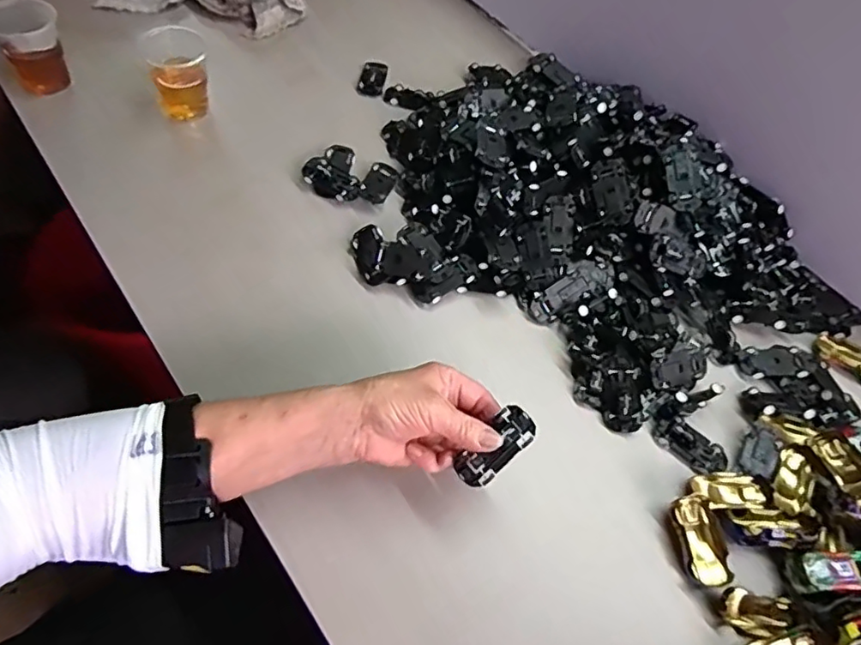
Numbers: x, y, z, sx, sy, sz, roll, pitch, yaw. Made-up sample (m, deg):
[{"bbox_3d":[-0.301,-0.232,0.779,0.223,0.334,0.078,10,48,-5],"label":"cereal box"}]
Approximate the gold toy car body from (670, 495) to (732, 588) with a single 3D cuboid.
[{"bbox_3d":[0.207,0.170,0.437,0.033,0.020,0.063,-5,58,-12],"label":"gold toy car body"}]

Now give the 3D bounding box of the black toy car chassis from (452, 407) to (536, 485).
[{"bbox_3d":[0.046,0.089,0.401,0.065,0.016,0.028,-44,71,-4],"label":"black toy car chassis"}]

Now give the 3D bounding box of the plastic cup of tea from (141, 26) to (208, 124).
[{"bbox_3d":[-0.271,-0.267,0.616,0.062,0.081,0.062,1,62,-2],"label":"plastic cup of tea"}]

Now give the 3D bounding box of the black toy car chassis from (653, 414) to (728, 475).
[{"bbox_3d":[0.221,0.105,0.477,0.061,0.006,0.033,34,59,14],"label":"black toy car chassis"}]

